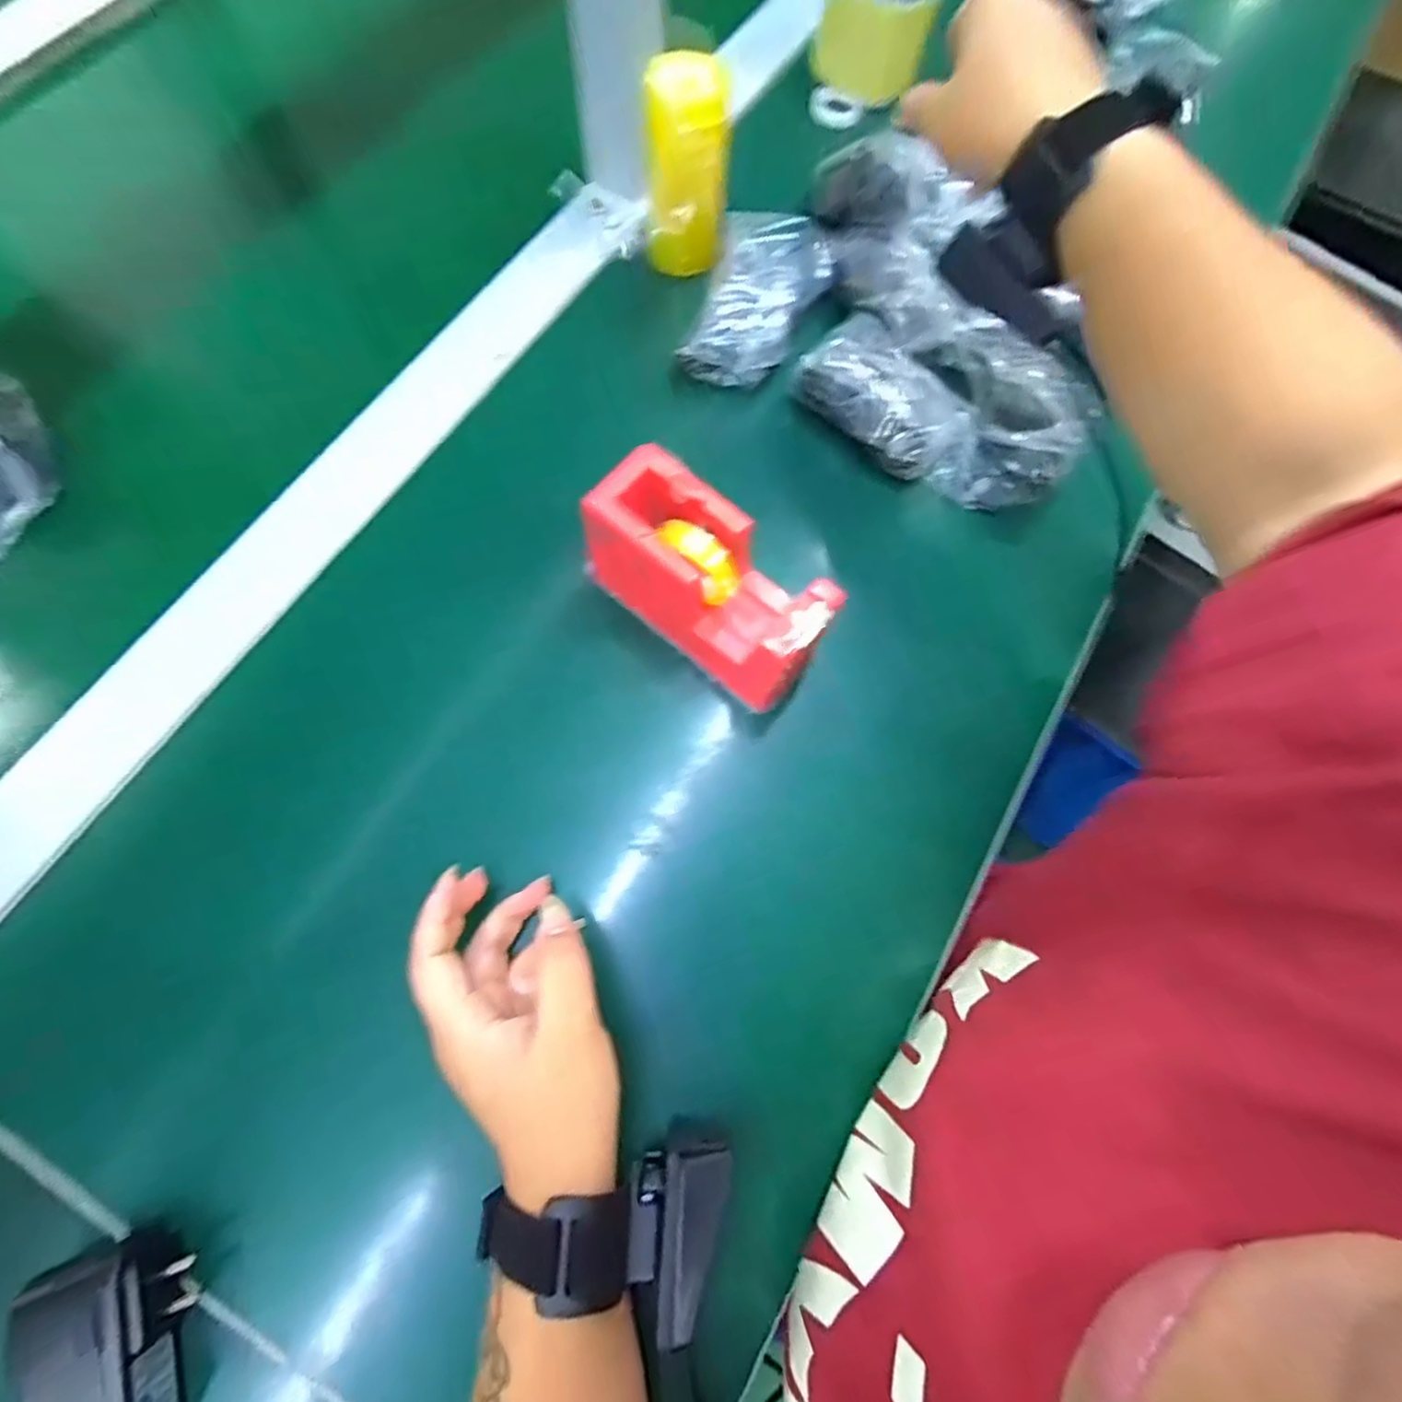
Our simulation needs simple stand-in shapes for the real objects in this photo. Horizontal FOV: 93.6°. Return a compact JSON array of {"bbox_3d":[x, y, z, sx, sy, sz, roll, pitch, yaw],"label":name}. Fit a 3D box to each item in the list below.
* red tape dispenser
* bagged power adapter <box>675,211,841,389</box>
[{"bbox_3d":[0.005,-0.055,0.342,0.132,0.083,0.055,40,74,12],"label":"red tape dispenser"},{"bbox_3d":[0.040,-0.260,0.431,0.077,0.036,0.126,18,71,5],"label":"bagged power adapter"}]

